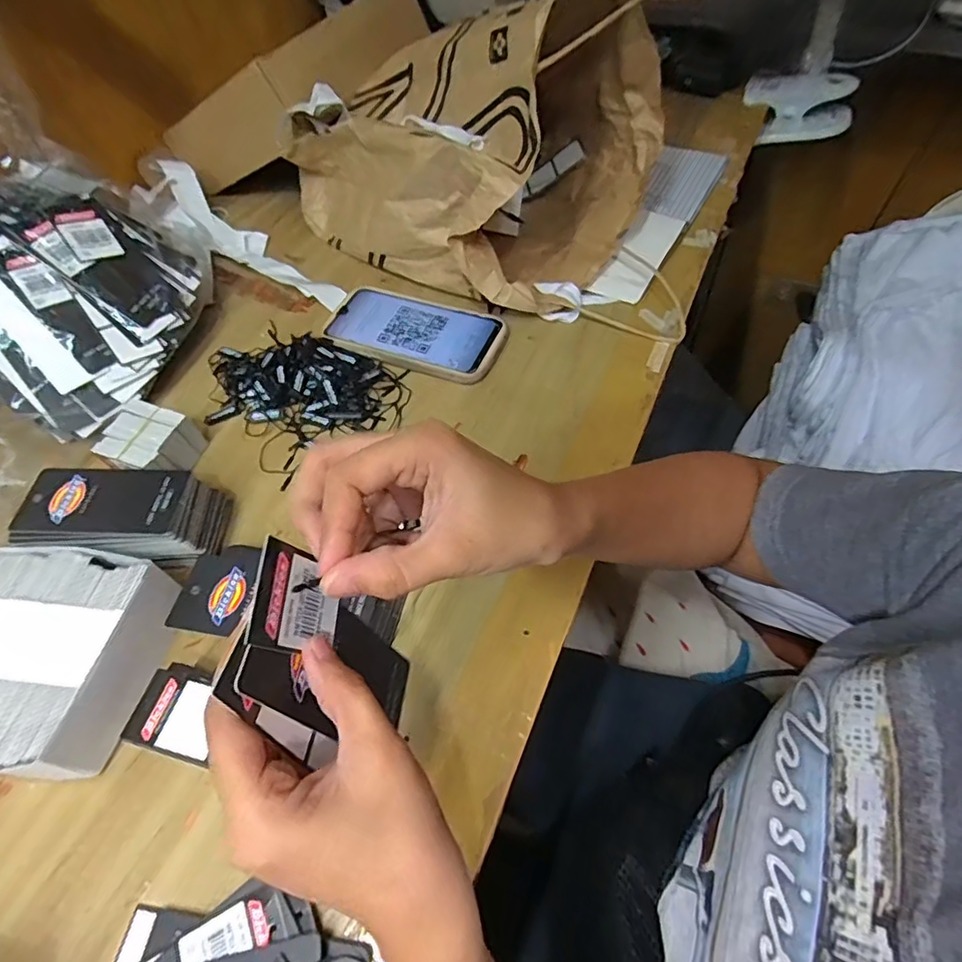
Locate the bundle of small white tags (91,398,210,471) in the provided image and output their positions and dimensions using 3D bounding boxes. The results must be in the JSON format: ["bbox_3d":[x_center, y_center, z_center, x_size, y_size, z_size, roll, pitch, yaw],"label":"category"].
[{"bbox_3d":[-0.250,-0.025,0.411,0.054,0.039,0.055,11,58,9],"label":"bundle of small white tags"}]

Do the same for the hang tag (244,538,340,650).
[{"bbox_3d":[-0.069,0.046,0.207,0.004,0.046,0.036,-8,63,21],"label":"hang tag"}]

